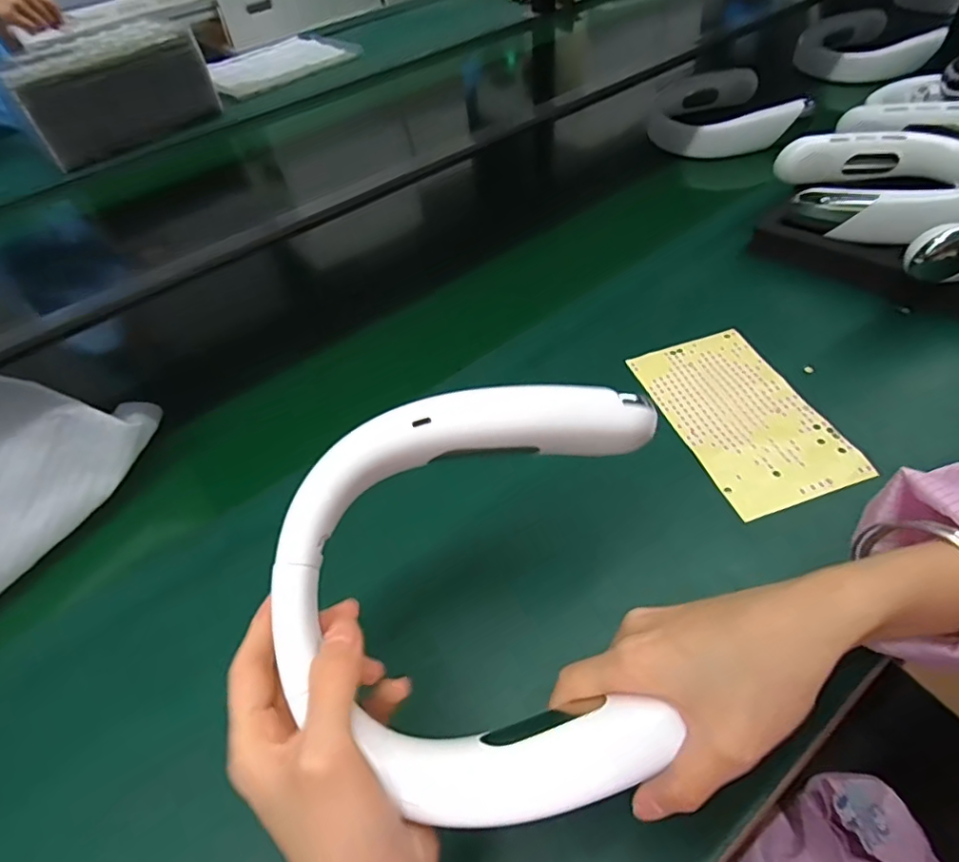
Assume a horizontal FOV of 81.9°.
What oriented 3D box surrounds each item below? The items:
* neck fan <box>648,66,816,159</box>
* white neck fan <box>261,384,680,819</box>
[{"bbox_3d":[0.362,-0.474,0.820,0.213,0.059,0.193,11,52,15],"label":"neck fan"},{"bbox_3d":[0.000,0.072,0.254,0.173,0.037,0.198,6,76,-8],"label":"white neck fan"}]

